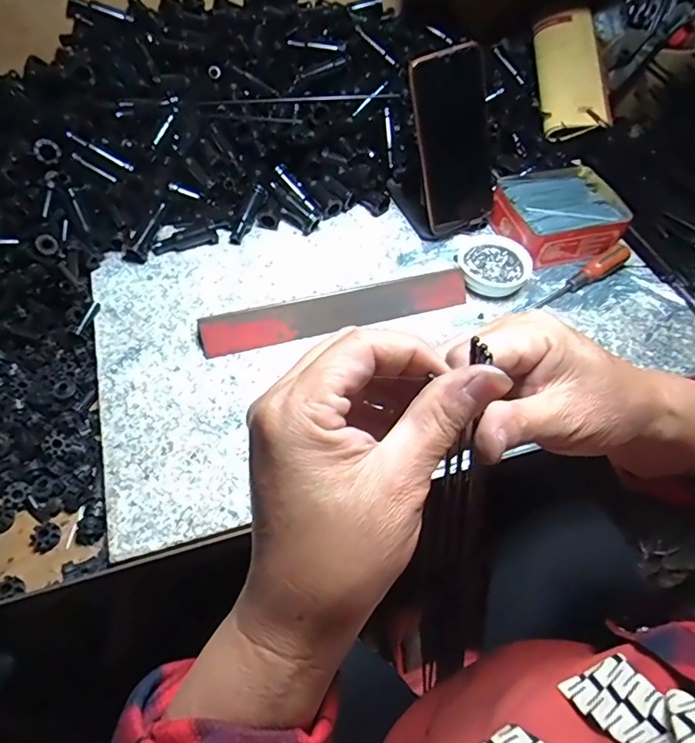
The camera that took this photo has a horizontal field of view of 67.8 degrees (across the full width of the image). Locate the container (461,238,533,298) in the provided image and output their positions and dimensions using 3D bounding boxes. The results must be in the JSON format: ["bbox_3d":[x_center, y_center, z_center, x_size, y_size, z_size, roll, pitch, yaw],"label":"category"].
[{"bbox_3d":[0.152,-0.109,0.533,0.071,0.028,0.072,1,55,-2],"label":"container"}]

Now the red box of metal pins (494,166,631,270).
[{"bbox_3d":[0.226,-0.174,0.565,0.123,0.040,0.112,-13,57,-11],"label":"red box of metal pins"}]

